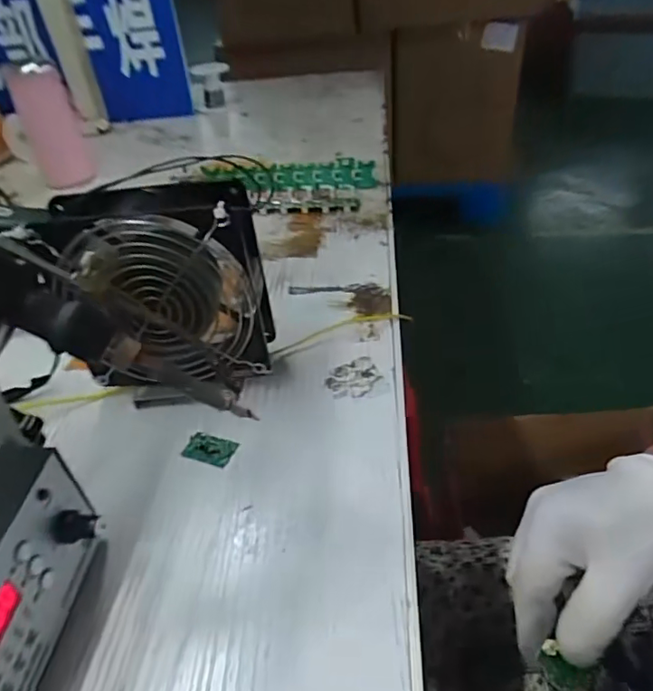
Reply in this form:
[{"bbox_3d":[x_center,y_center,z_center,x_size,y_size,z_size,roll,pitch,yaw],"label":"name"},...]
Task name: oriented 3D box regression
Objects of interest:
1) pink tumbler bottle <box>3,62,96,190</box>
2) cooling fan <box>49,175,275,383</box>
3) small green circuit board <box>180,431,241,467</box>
[{"bbox_3d":[-0.351,-0.277,0.690,0.070,0.157,0.066,-18,41,-18],"label":"pink tumbler bottle"},{"bbox_3d":[-0.095,-0.033,0.333,0.114,0.130,0.048,-1,39,4],"label":"cooling fan"},{"bbox_3d":[-0.069,0.061,0.320,0.030,0.004,0.016,9,41,17],"label":"small green circuit board"}]

